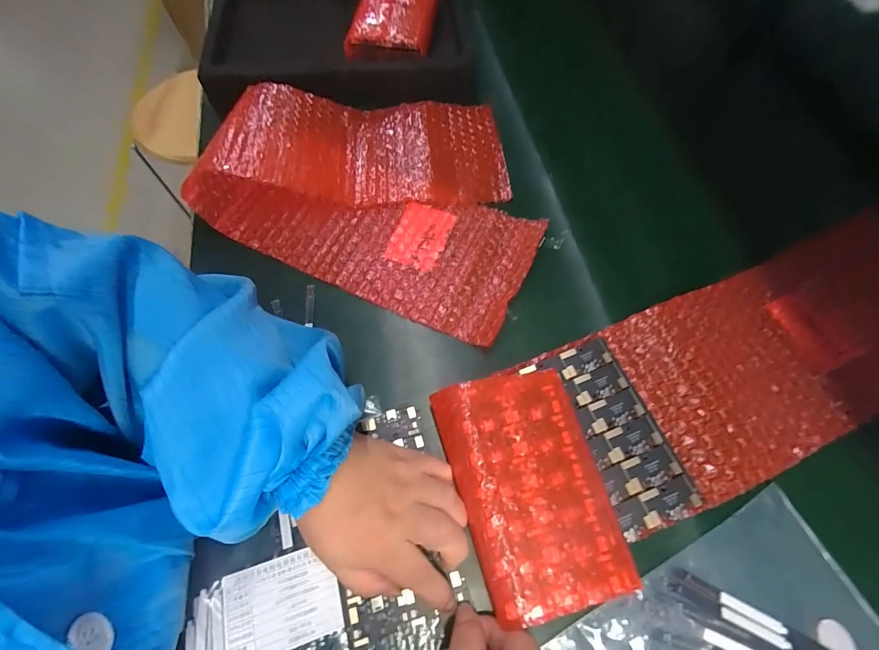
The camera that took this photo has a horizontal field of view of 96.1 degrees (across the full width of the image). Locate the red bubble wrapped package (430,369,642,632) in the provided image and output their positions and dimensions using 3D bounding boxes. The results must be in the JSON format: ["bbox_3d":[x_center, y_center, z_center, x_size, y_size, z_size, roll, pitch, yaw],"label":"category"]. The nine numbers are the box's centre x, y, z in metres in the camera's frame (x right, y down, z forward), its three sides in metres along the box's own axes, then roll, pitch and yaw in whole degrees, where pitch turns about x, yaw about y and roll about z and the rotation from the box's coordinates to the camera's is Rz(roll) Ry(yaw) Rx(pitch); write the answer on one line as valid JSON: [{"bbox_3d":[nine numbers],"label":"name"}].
[{"bbox_3d":[0.060,0.106,0.264,0.095,0.023,0.143,-8,66,-18],"label":"red bubble wrapped package"}]

